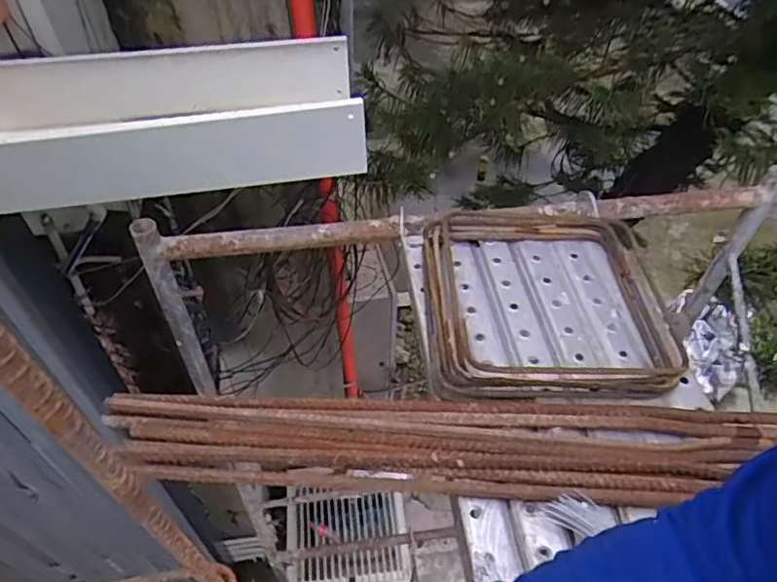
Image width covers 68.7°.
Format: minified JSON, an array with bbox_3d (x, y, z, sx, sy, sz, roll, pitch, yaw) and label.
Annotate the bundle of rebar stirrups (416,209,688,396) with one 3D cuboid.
[{"bbox_3d":[0.242,0.001,0.898,0.370,0.054,0.383,1,49,-1],"label":"bundle of rebar stirrups"}]

